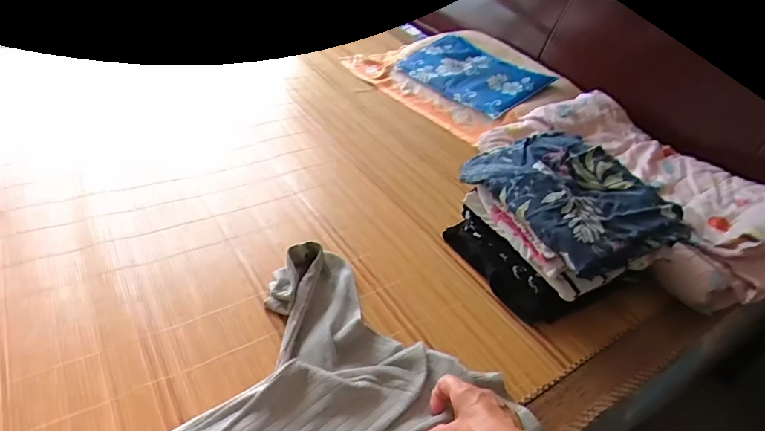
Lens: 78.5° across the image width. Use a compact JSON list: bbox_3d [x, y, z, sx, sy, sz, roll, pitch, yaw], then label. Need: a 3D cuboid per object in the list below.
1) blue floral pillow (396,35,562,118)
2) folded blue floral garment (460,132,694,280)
[{"bbox_3d":[0.225,-0.372,1.200,0.203,0.029,0.393,-30,45,-17],"label":"blue floral pillow"},{"bbox_3d":[0.273,-0.032,0.679,0.213,0.056,0.269,-17,44,-27],"label":"folded blue floral garment"}]

